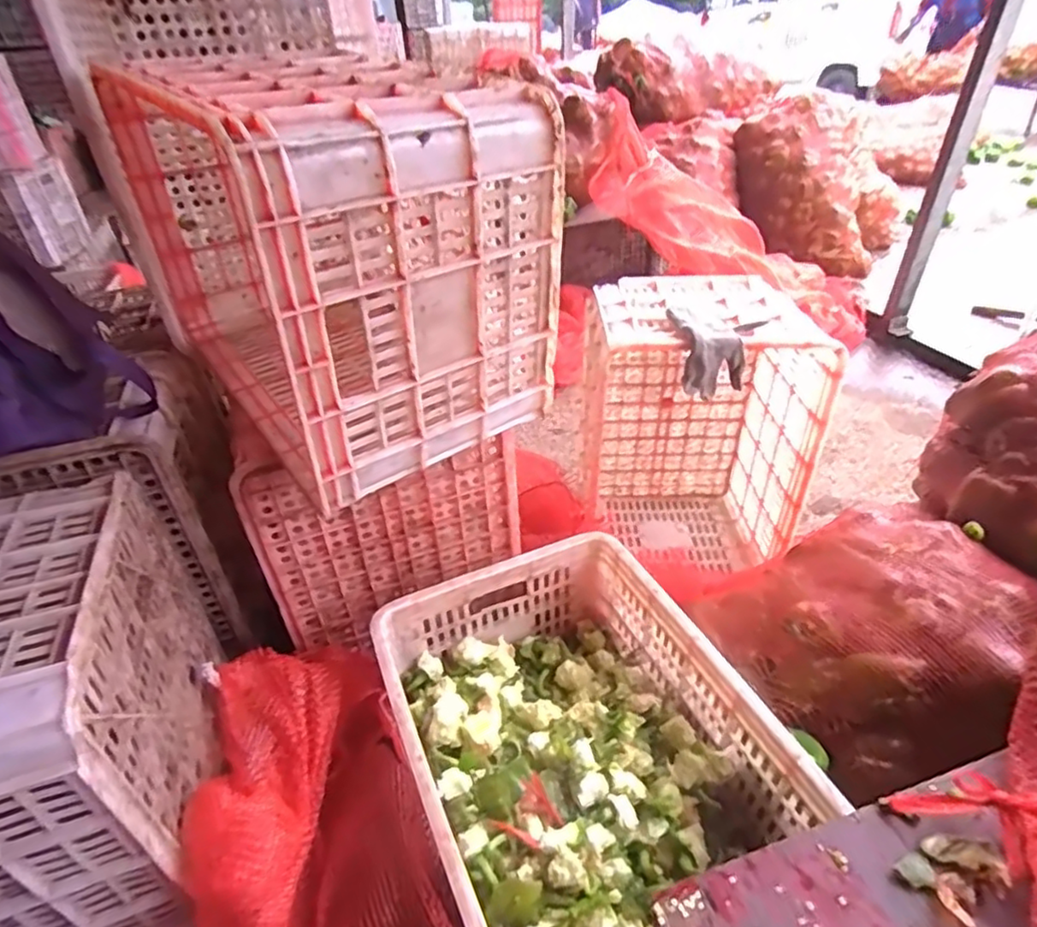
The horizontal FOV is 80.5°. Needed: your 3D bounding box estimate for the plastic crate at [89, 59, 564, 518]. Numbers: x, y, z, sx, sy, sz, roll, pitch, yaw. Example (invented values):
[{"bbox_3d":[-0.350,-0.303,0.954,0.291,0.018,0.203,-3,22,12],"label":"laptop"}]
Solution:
[{"bbox_3d":[-0.253,-0.255,0.728,0.295,0.334,0.582,-28,43,-29],"label":"plastic crate"}]

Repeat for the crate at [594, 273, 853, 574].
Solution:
[{"bbox_3d":[0.309,-0.049,1.122,0.349,0.520,0.304,-4,37,0],"label":"crate"}]

